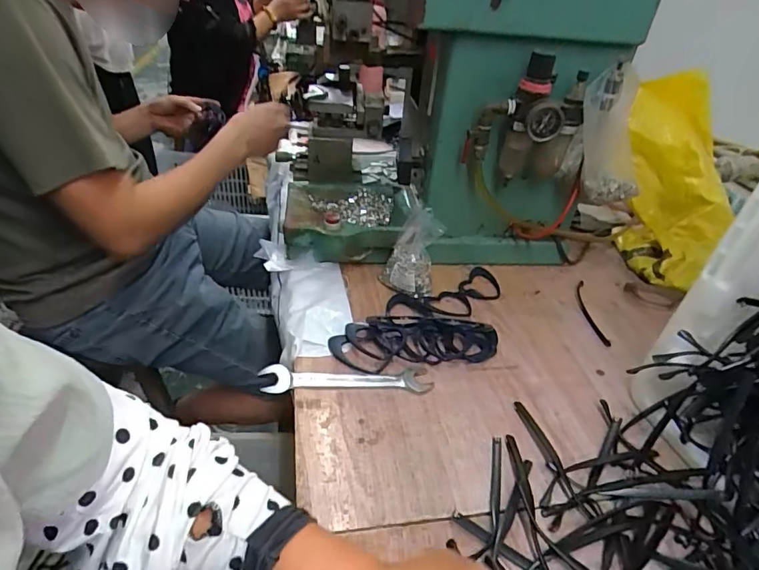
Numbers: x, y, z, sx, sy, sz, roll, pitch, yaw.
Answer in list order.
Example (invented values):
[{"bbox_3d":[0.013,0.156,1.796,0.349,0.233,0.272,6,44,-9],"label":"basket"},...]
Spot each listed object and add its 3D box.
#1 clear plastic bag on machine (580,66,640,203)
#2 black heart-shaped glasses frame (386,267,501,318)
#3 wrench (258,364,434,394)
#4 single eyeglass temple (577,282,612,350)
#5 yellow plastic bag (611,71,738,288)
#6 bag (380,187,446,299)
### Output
[{"bbox_3d":[0.275,-0.171,0.570,0.071,0.163,0.051,-9,33,14],"label":"clear plastic bag on machine"},{"bbox_3d":[0.096,0.014,0.631,0.186,0.013,0.081,-18,42,-30],"label":"black heart-shaped glasses frame"},{"bbox_3d":[-0.035,0.100,0.504,0.176,0.005,0.035,1,36,-7],"label":"wrench"},{"bbox_3d":[0.283,0.034,0.641,0.019,0.007,0.138,8,36,2],"label":"single eyeglass temple"},{"bbox_3d":[0.430,-0.157,0.725,0.119,0.292,0.104,-1,7,-10],"label":"yellow plastic bag"},{"bbox_3d":[0.045,-0.055,0.634,0.071,0.056,0.140,8,78,2],"label":"bag"}]

